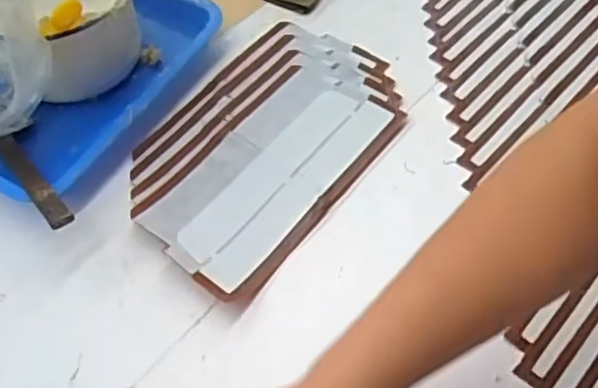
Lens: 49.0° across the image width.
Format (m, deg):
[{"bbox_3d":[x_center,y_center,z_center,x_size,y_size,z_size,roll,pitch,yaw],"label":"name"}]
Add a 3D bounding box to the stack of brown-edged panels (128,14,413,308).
[{"bbox_3d":[-0.031,-0.053,0.589,0.174,0.012,0.281,32,62,22],"label":"stack of brown-edged panels"}]

